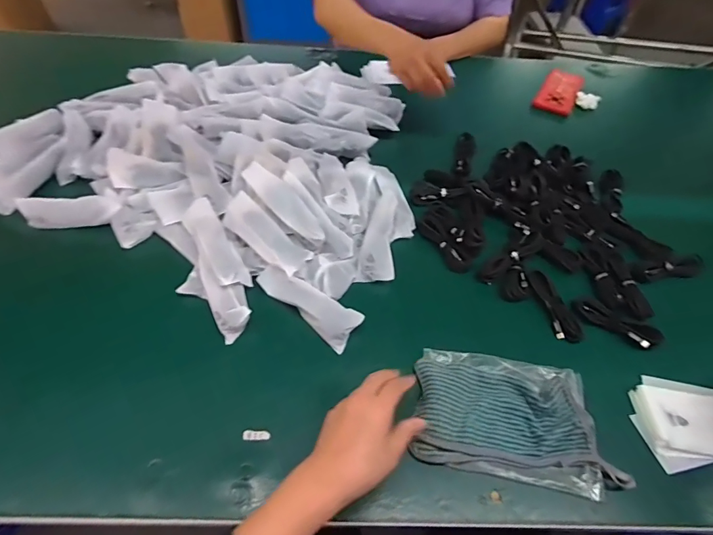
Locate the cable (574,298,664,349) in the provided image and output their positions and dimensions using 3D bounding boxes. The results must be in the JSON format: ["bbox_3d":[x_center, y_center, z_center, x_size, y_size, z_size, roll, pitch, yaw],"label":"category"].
[{"bbox_3d":[0.358,0.075,0.588,0.109,0.023,0.036,30,56,18],"label":"cable"}]

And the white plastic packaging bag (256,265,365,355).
[{"bbox_3d":[-0.066,0.048,0.578,0.152,0.034,0.045,33,57,20],"label":"white plastic packaging bag"}]

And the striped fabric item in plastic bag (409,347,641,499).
[{"bbox_3d":[0.182,0.174,0.500,0.219,0.020,0.141,8,52,2],"label":"striped fabric item in plastic bag"}]

